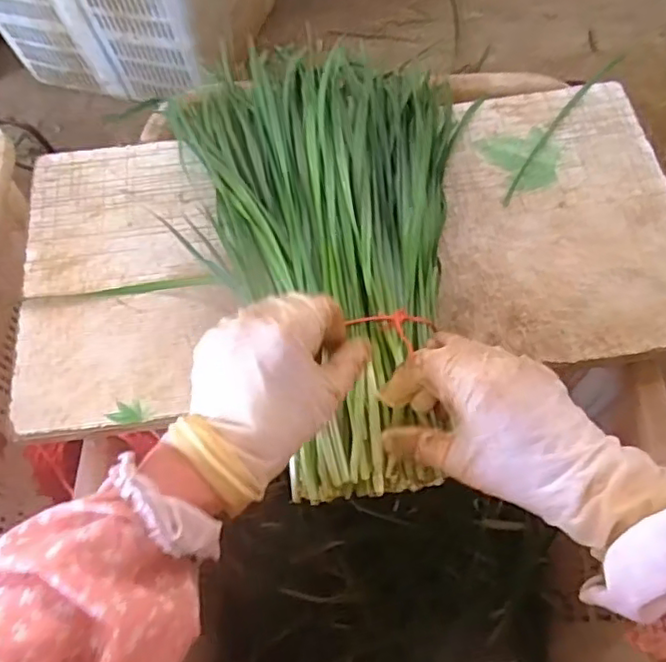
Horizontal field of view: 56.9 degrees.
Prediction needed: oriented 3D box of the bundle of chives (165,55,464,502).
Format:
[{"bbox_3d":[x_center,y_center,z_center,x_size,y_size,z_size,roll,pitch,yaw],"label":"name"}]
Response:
[{"bbox_3d":[0.004,-0.090,0.529,0.261,0.064,0.463,-11,57,-1],"label":"bundle of chives"}]

